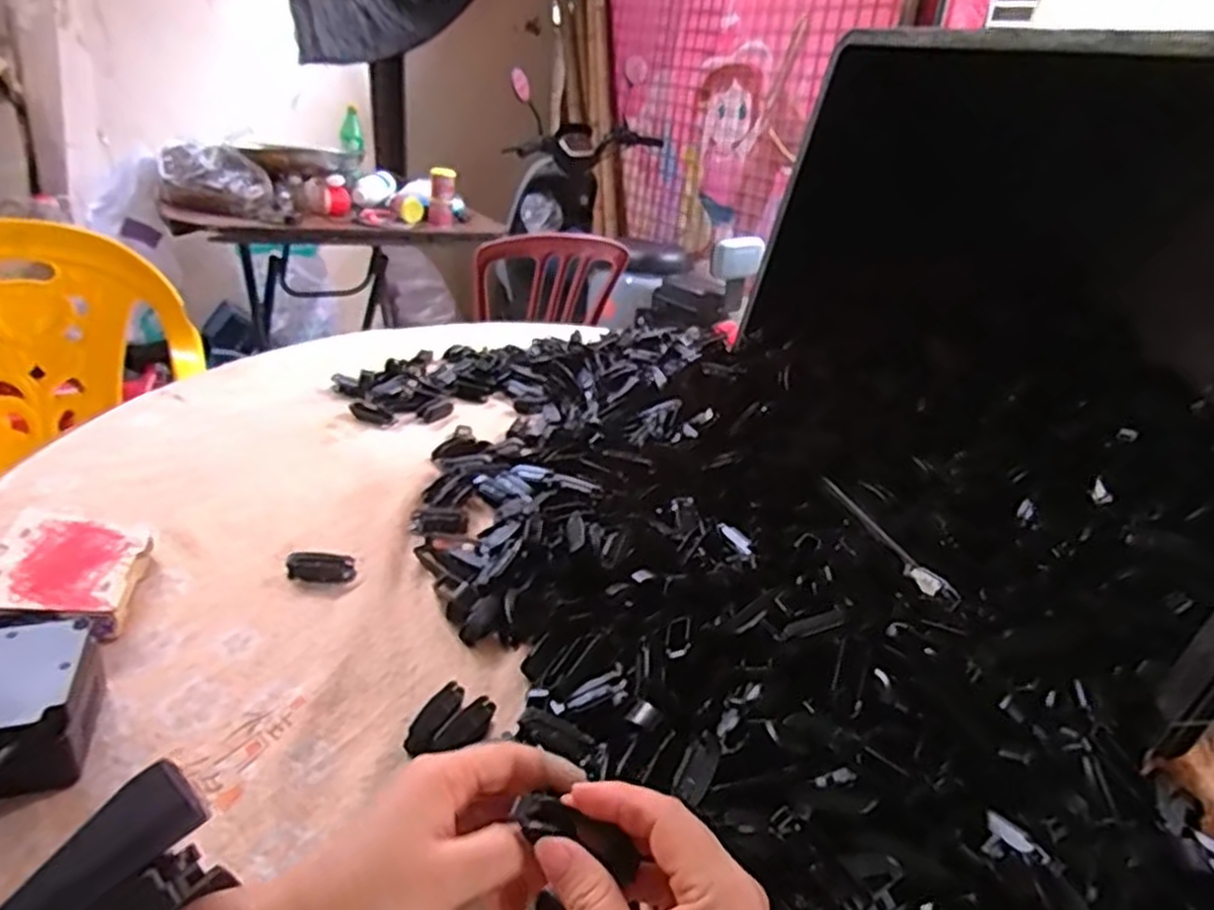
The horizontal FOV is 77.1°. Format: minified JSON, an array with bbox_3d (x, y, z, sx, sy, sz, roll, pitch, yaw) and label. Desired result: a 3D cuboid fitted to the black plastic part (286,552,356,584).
[{"bbox_3d":[-0.217,0.085,0.578,0.050,0.014,0.018,3,27,-8],"label":"black plastic part"}]

